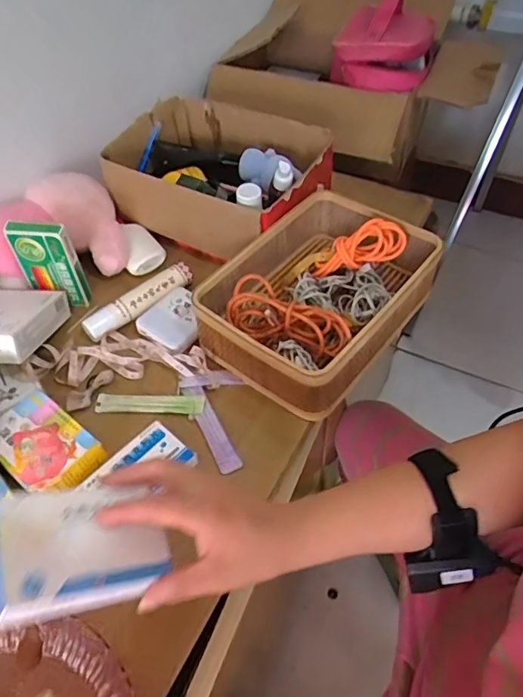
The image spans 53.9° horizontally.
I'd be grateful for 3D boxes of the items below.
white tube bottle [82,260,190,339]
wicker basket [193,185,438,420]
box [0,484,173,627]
[{"bbox_3d":[-0.165,-0.064,0.705,0.161,0.034,0.030,-33,56,-21],"label":"white tube bottle"},{"bbox_3d":[0.075,-0.071,0.659,0.206,0.089,0.283,33,60,27],"label":"wicker basket"},{"bbox_3d":[-0.127,0.135,0.361,0.116,0.013,0.083,2,47,-37],"label":"box"}]

